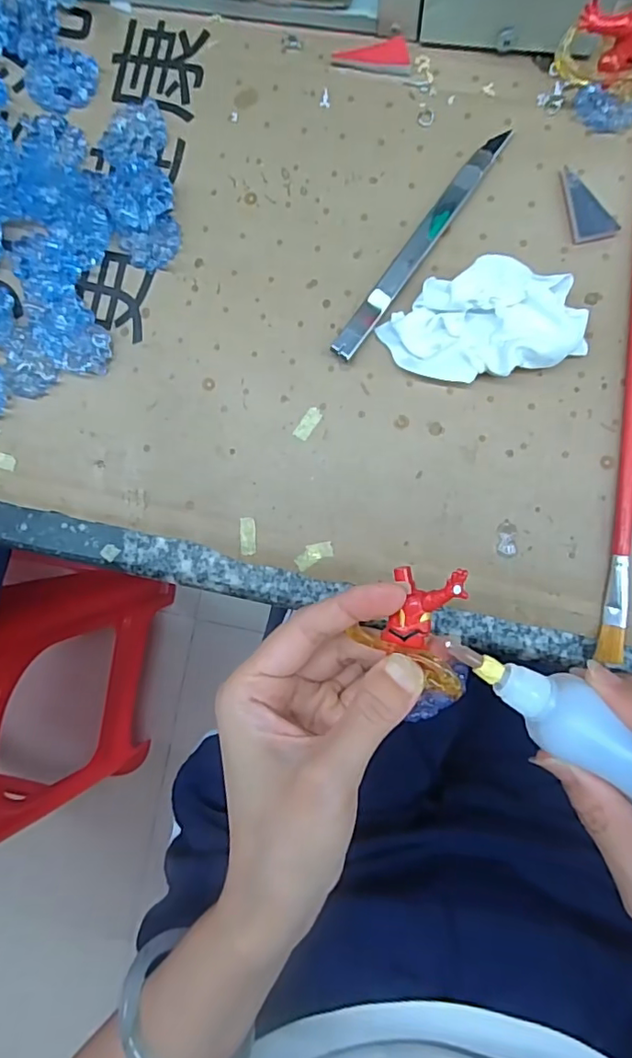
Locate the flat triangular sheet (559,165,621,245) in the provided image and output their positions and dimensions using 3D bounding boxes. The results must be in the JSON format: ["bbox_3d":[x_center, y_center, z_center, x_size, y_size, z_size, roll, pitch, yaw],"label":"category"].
[{"bbox_3d":[0.128,-0.156,0.266,0.020,0.004,0.040,-37,89,4],"label":"flat triangular sheet"}]

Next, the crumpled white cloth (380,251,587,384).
[{"bbox_3d":[0.078,-0.097,0.260,0.086,0.022,0.052,-12,88,4],"label":"crumpled white cloth"}]

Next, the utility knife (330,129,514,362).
[{"bbox_3d":[0.052,-0.141,0.271,0.012,0.011,0.136,36,92,5],"label":"utility knife"}]

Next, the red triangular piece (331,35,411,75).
[{"bbox_3d":[0.029,-0.243,0.280,0.040,0.004,0.016,10,89,5],"label":"red triangular piece"}]

